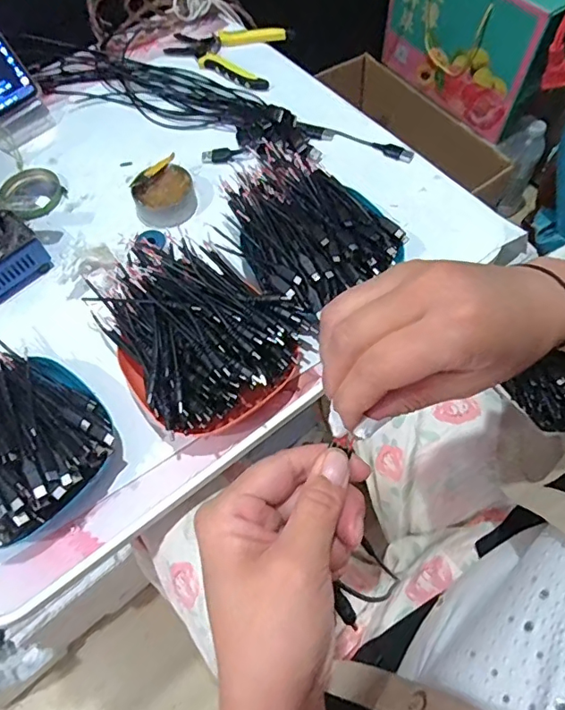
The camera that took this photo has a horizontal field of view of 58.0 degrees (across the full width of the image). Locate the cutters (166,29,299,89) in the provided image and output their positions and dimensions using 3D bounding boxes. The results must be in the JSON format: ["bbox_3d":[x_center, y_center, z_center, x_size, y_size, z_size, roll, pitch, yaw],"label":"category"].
[{"bbox_3d":[-0.077,-0.395,0.664,0.155,0.014,0.116,16,65,10],"label":"cutters"}]

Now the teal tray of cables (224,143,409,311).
[{"bbox_3d":[0.019,-0.129,0.488,0.140,0.052,0.195,-27,66,-11],"label":"teal tray of cables"}]

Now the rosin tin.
[{"bbox_3d":[-0.125,-0.169,0.542,0.063,0.031,0.059,-1,64,2],"label":"rosin tin"}]

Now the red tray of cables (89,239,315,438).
[{"bbox_3d":[-0.075,-0.030,0.437,0.143,0.065,0.175,-33,67,-13],"label":"red tray of cables"}]

